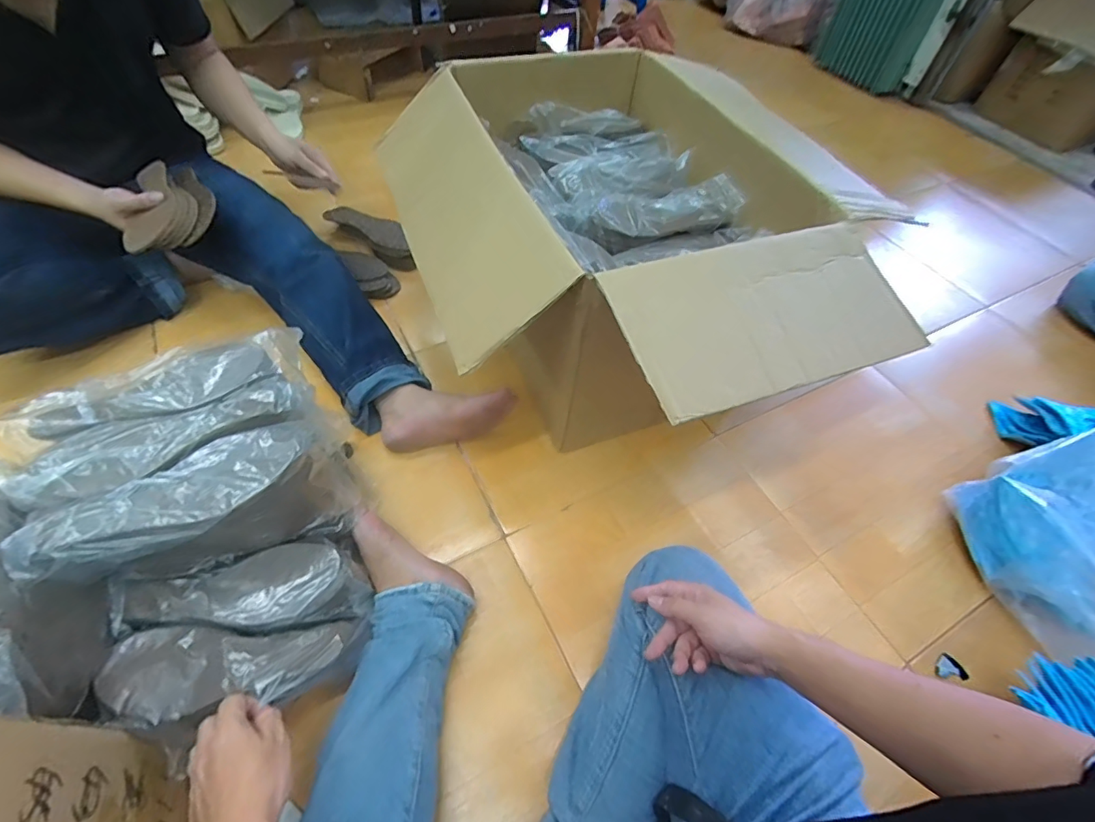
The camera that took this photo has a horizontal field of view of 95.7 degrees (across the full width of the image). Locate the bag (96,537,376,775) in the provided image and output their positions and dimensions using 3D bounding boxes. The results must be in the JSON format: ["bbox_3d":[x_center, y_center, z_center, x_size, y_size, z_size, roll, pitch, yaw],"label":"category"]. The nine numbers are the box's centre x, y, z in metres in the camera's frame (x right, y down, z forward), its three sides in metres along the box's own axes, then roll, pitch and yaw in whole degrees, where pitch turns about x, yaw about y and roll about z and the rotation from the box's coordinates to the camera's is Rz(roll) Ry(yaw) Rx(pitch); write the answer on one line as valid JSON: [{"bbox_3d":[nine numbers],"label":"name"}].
[{"bbox_3d":[-0.323,0.238,0.528,0.242,0.086,0.164,-11,56,-13],"label":"bag"}]

